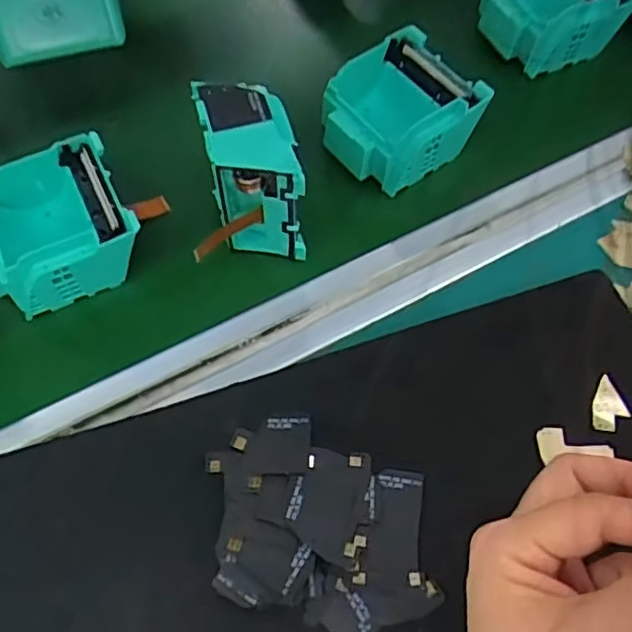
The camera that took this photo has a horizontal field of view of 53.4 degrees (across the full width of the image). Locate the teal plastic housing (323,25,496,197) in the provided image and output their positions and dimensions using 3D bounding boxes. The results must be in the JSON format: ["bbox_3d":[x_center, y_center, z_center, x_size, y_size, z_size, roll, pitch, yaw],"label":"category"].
[{"bbox_3d":[0.049,-0.117,0.370,0.074,0.048,0.071,-36,66,-17],"label":"teal plastic housing"}]

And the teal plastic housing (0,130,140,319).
[{"bbox_3d":[-0.140,-0.049,0.336,0.080,0.036,0.076,-22,62,-11],"label":"teal plastic housing"}]

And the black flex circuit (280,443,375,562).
[{"bbox_3d":[0.004,0.080,0.278,0.030,0.005,0.047,16,62,10],"label":"black flex circuit"}]

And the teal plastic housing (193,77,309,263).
[{"bbox_3d":[-0.036,-0.073,0.330,0.057,0.074,0.067,-5,61,-1],"label":"teal plastic housing"}]

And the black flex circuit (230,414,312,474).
[{"bbox_3d":[-0.020,0.058,0.289,0.035,0.004,0.027,-2,61,1],"label":"black flex circuit"}]

